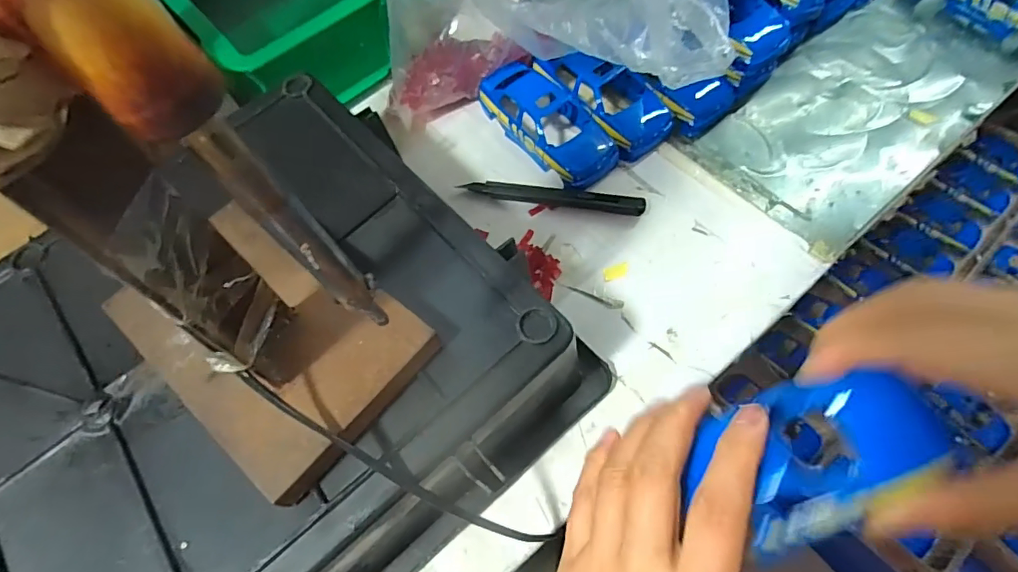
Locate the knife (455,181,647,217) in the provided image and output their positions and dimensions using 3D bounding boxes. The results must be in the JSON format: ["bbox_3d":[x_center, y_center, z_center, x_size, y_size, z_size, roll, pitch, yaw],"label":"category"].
[{"bbox_3d":[0.034,-0.071,0.392,0.139,0.007,0.016,9,65,10],"label":"knife"}]

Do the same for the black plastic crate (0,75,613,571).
[{"bbox_3d":[-0.195,0.078,0.278,0.413,0.086,0.294,-37,66,-12],"label":"black plastic crate"}]

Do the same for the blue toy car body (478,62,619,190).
[{"bbox_3d":[0.030,-0.134,0.403,0.061,0.037,0.129,-38,67,-12],"label":"blue toy car body"}]

